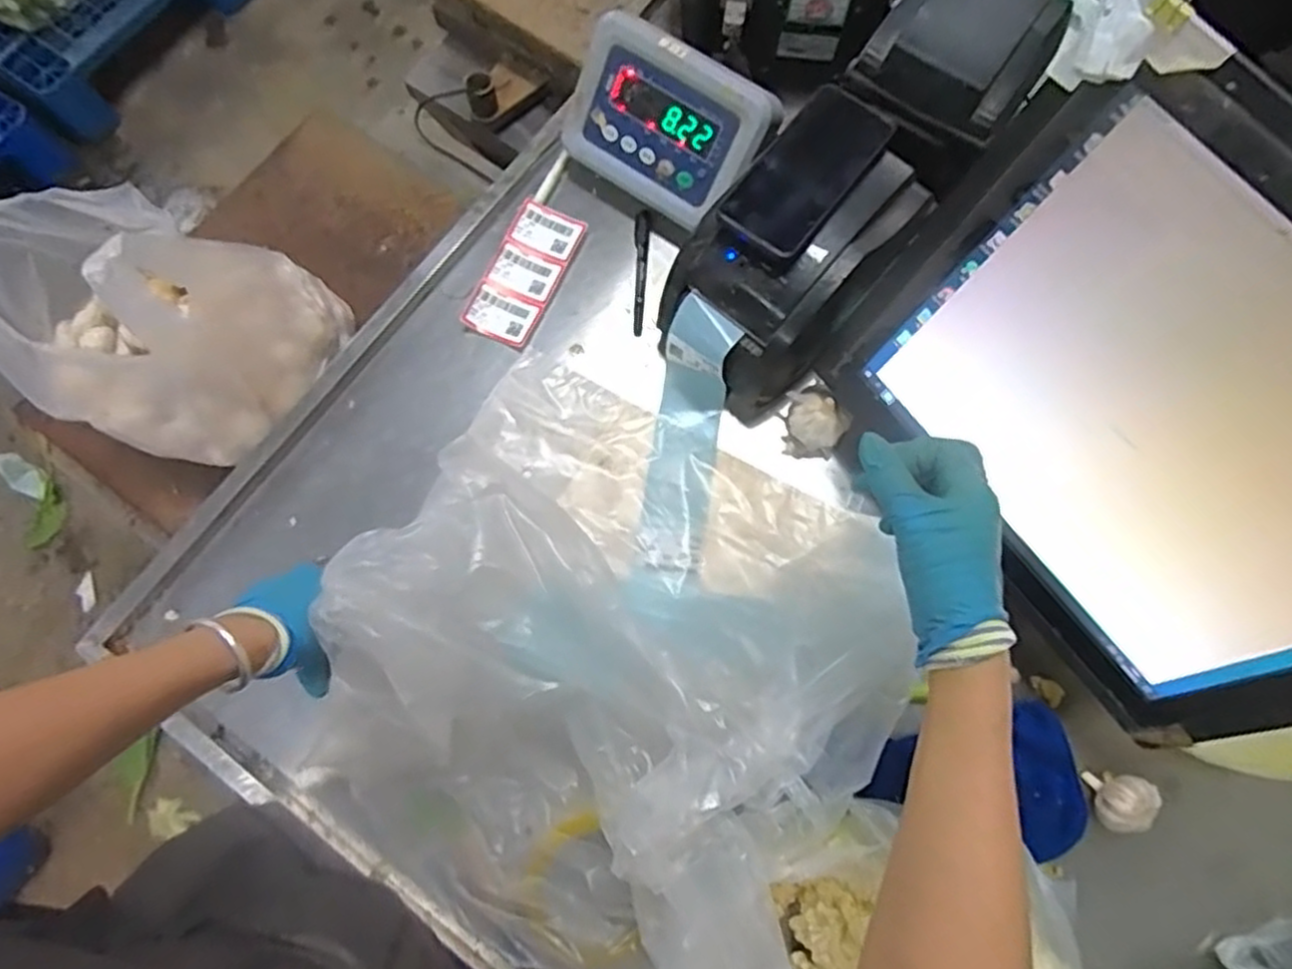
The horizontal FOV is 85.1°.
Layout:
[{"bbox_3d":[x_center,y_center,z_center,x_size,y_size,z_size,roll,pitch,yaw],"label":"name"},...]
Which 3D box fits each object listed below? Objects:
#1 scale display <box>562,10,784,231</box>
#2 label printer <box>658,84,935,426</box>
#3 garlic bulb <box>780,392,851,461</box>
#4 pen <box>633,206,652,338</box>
[{"bbox_3d":[0.020,-0.359,0.709,0.195,0.139,0.060,36,36,8],"label":"scale display"},{"bbox_3d":[0.129,-0.198,0.643,0.156,0.163,0.228,44,79,10],"label":"label printer"},{"bbox_3d":[0.161,-0.058,0.672,0.059,0.046,0.054,11,75,3],"label":"garlic bulb"},{"bbox_3d":[-0.005,-0.223,0.736,0.016,0.013,0.141,3,75,0],"label":"pen"}]

